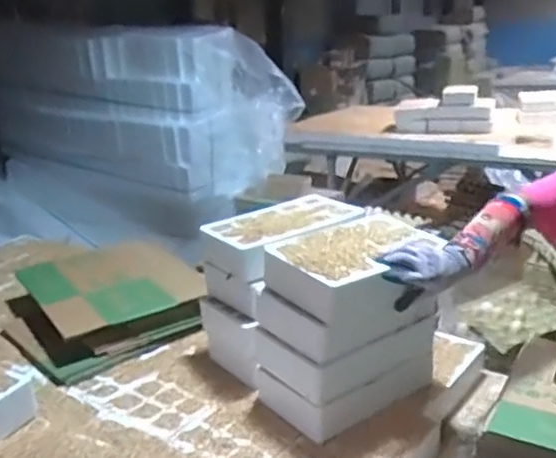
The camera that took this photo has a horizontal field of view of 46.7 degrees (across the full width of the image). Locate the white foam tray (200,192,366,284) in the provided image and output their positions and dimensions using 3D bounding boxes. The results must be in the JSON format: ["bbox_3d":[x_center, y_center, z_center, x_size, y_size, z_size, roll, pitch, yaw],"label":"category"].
[{"bbox_3d":[0.020,0.005,1.314,0.334,0.069,0.224,-20,25,-41],"label":"white foam tray"}]

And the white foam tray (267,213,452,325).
[{"bbox_3d":[0.139,0.055,1.148,0.302,0.077,0.190,-18,23,-37],"label":"white foam tray"}]

